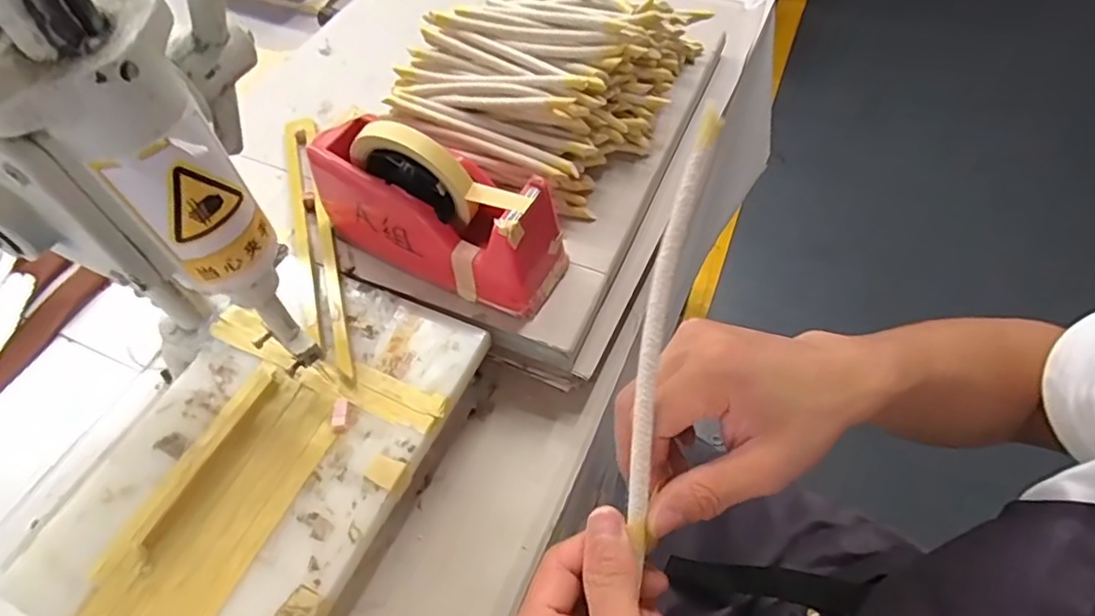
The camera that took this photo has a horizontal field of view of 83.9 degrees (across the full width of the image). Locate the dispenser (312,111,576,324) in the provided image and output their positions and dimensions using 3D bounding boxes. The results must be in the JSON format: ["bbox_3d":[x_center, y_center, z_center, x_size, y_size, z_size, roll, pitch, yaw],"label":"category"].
[{"bbox_3d":[-0.089,-0.085,0.472,0.203,0.115,0.074,24,60,17],"label":"dispenser"}]

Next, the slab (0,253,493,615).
[{"bbox_3d":[-0.199,0.100,0.432,0.201,0.015,0.297,21,59,16],"label":"slab"}]

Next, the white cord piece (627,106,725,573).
[{"bbox_3d":[0.051,0.008,0.274,0.020,0.006,0.193,10,91,9],"label":"white cord piece"}]

